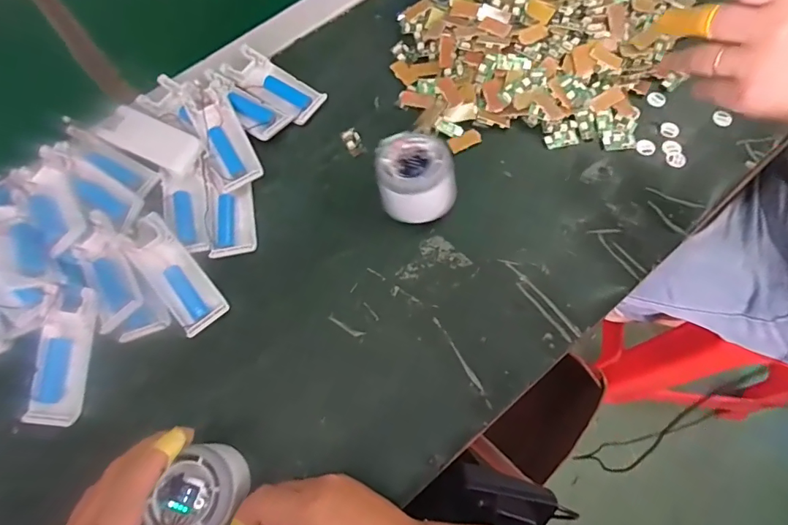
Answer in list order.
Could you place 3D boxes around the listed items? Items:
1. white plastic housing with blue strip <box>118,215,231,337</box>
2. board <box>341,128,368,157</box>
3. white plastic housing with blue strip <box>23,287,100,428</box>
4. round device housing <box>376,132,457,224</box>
[{"bbox_3d":[-0.185,0.008,0.383,0.039,0.013,0.107,-37,86,-12],"label":"white plastic housing with blue strip"},{"bbox_3d":[-0.039,-0.117,0.442,0.017,0.004,0.030,-23,71,-7],"label":"board"},{"bbox_3d":[-0.263,0.075,0.367,0.042,0.013,0.107,8,86,4],"label":"white plastic housing with blue strip"},{"bbox_3d":[0.018,-0.069,0.395,0.064,0.059,0.078,-10,70,-3],"label":"round device housing"}]

